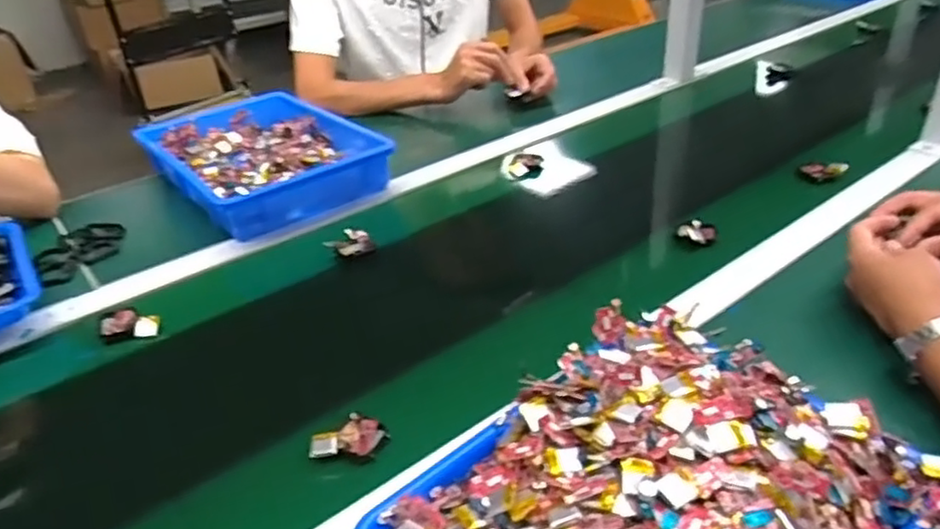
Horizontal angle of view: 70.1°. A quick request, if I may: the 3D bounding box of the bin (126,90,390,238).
[{"bbox_3d":[-0.303,-0.157,0.973,0.252,0.063,0.352,-25,40,-30],"label":"bin"}]

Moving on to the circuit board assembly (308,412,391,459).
[{"bbox_3d":[-0.096,0.137,0.534,0.060,0.010,0.036,-3,33,1],"label":"circuit board assembly"}]

